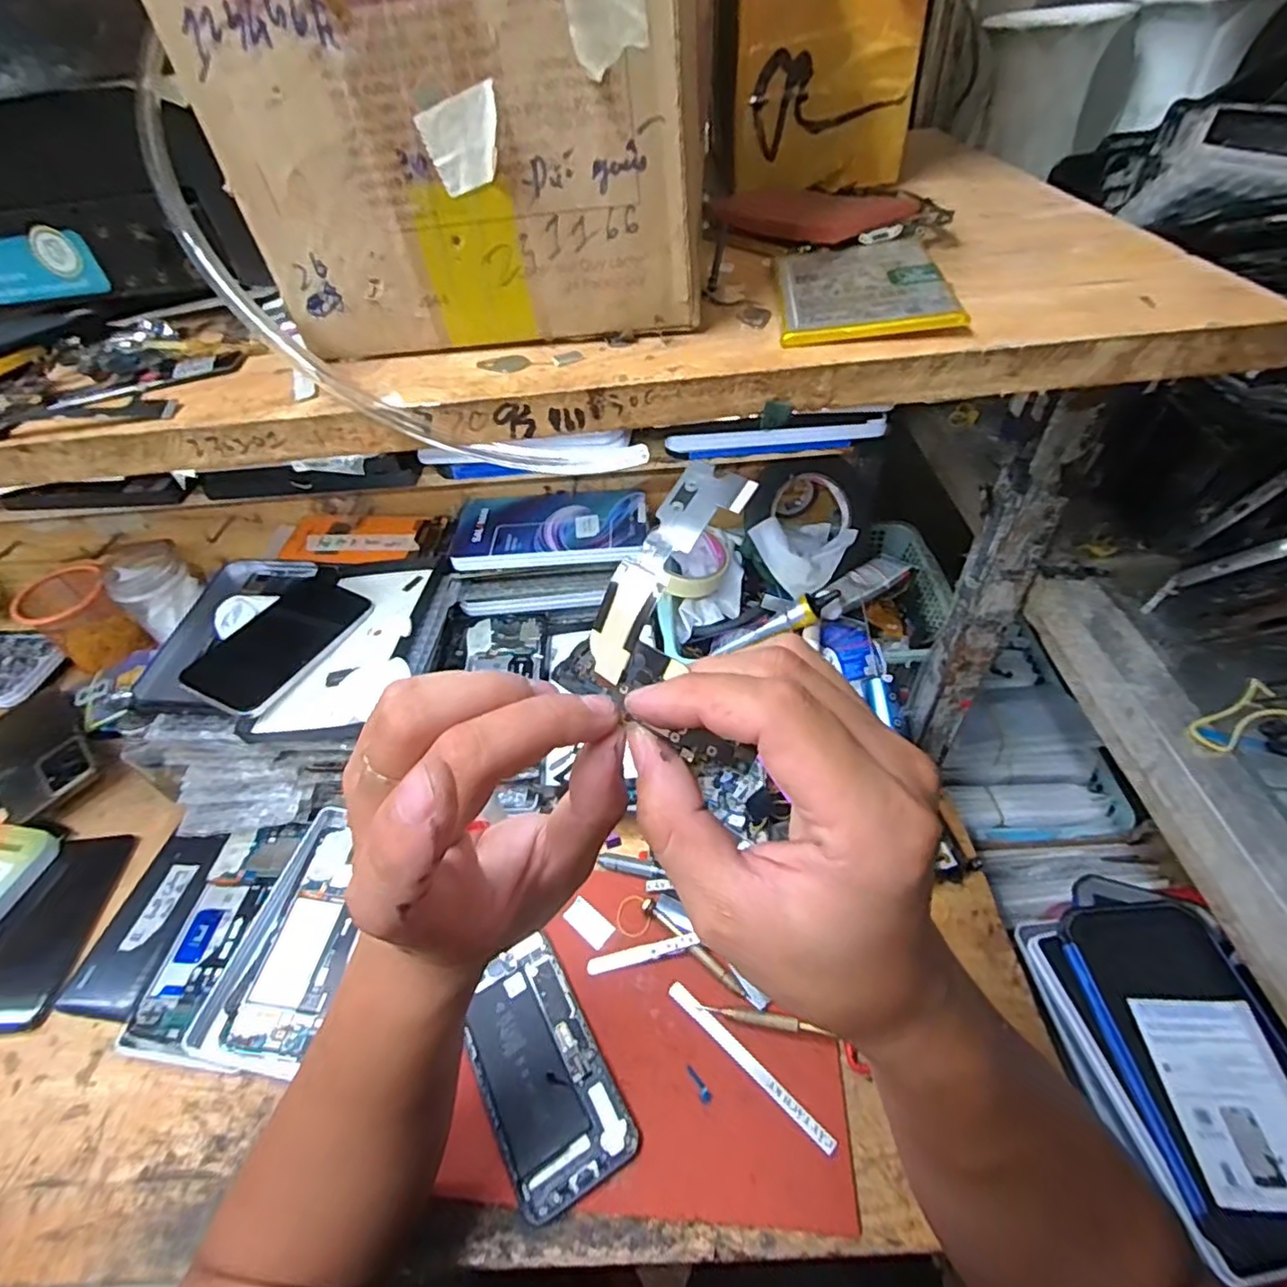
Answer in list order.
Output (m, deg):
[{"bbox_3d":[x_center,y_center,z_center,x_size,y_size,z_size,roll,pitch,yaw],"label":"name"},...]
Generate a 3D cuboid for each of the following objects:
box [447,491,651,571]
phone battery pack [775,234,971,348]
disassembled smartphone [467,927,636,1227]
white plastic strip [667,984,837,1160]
[{"bbox_3d":[-0.089,-0.111,0.615,0.184,0.015,0.103,-3,47,4],"label":"box"},{"bbox_3d":[0.089,-0.147,0.261,0.063,0.008,0.089,1,47,8],"label":"phone battery pack"},{"bbox_3d":[-0.069,0.278,0.418,0.074,0.005,0.145,-26,50,-17],"label":"disassembled smartphone"},{"bbox_3d":[0.067,0.272,0.412,0.128,0.004,0.010,33,59,31],"label":"white plastic strip"}]

